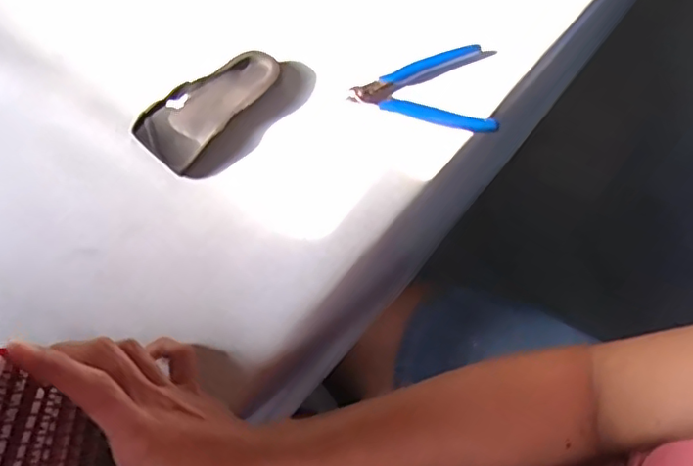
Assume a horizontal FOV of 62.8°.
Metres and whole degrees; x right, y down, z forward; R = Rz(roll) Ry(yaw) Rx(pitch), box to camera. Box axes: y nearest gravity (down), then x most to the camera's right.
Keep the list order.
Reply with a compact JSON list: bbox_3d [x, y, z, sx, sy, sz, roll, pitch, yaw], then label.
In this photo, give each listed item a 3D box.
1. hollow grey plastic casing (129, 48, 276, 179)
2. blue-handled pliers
[{"bbox_3d":[-0.107,-0.102,0.442,0.056,0.015,0.116,39,71,14],"label":"hollow grey plastic casing"},{"bbox_3d":[0.064,-0.124,0.461,0.115,0.008,0.082,8,67,2],"label":"blue-handled pliers"}]

